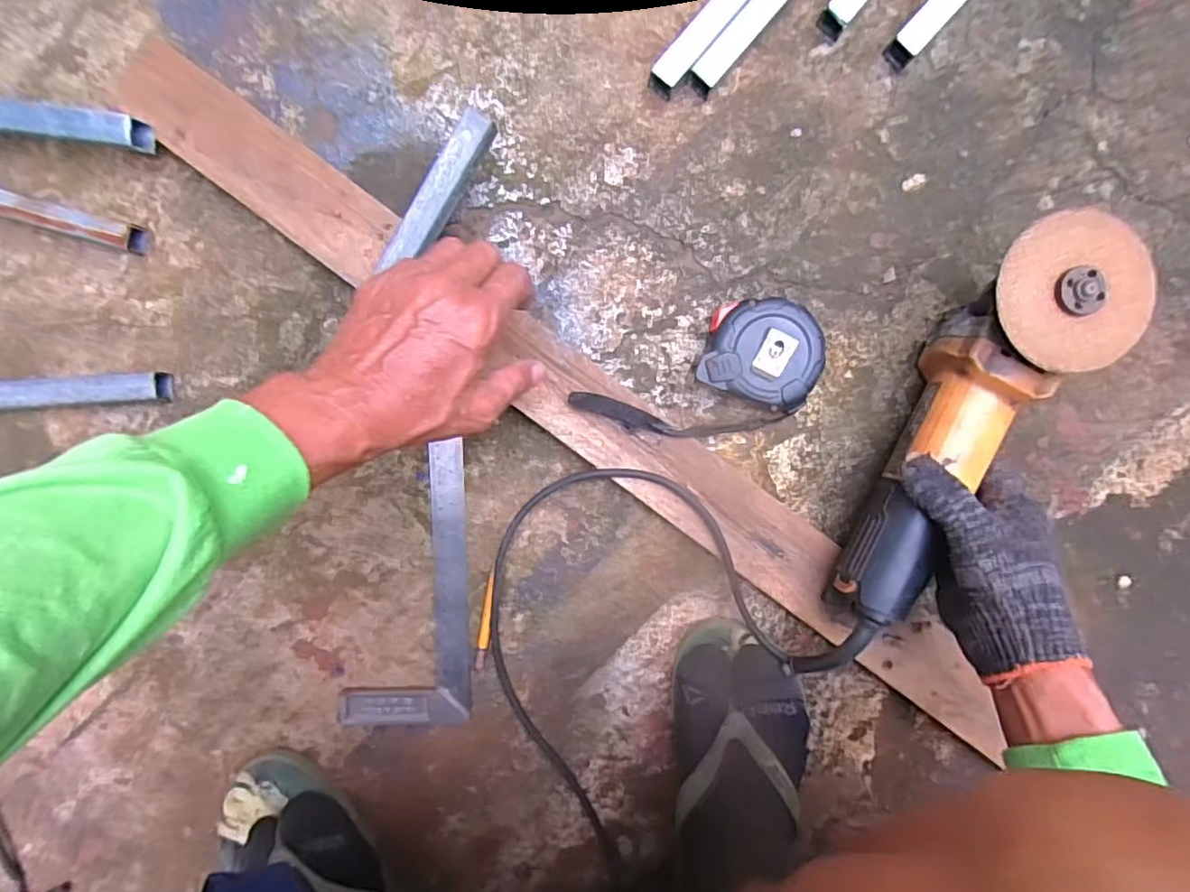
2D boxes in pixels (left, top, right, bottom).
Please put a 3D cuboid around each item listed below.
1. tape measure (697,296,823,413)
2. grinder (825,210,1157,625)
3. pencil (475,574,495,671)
[{"bbox_3d":[0.121,-0.069,0.433,0.081,0.037,0.073,12,95,-1],"label":"tape measure"},{"bbox_3d":[0.252,-0.010,0.405,0.088,0.072,0.288,27,101,-3],"label":"grinder"},{"bbox_3d":[-0.086,0.140,0.463,0.009,0.005,0.078,9,95,-1],"label":"pencil"}]

